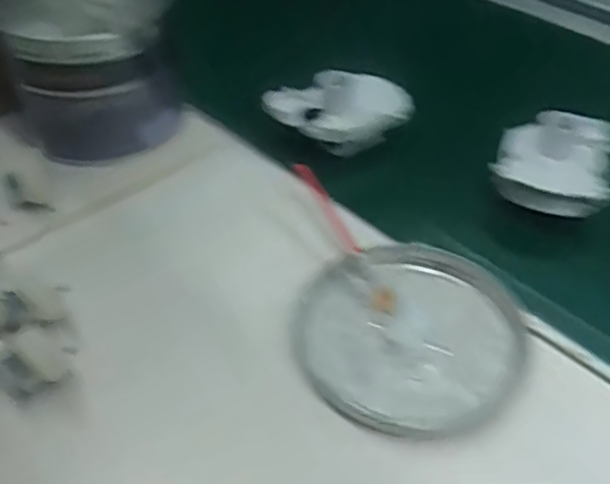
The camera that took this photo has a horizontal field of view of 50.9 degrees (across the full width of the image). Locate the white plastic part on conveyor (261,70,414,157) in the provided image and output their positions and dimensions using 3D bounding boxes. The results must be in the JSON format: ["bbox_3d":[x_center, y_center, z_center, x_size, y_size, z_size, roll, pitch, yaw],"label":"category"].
[{"bbox_3d":[0.027,-0.100,0.508,0.115,0.054,0.040,-2,43,-4],"label":"white plastic part on conveyor"}]

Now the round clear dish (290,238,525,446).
[{"bbox_3d":[0.062,0.051,0.379,0.126,0.027,0.132,1,43,-1],"label":"round clear dish"}]

